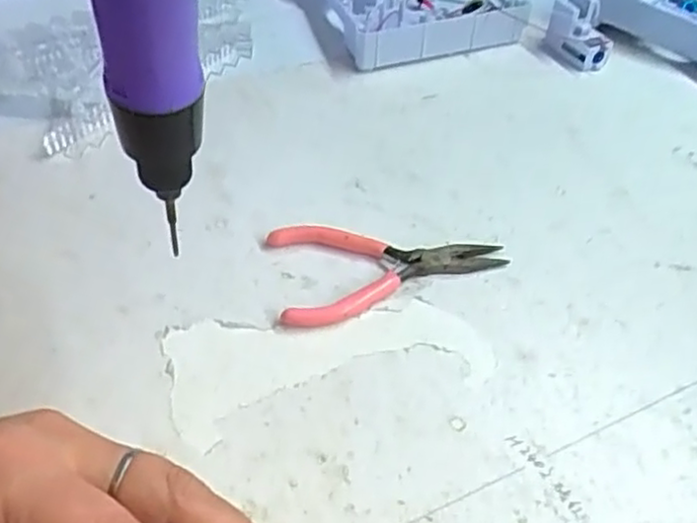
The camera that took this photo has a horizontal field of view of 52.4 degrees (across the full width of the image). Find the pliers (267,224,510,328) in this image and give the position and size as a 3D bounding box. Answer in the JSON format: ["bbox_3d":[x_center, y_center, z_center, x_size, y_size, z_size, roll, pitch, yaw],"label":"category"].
[{"bbox_3d":[0.018,-0.002,0.363,0.116,0.009,0.061,-12,48,-14],"label":"pliers"}]

